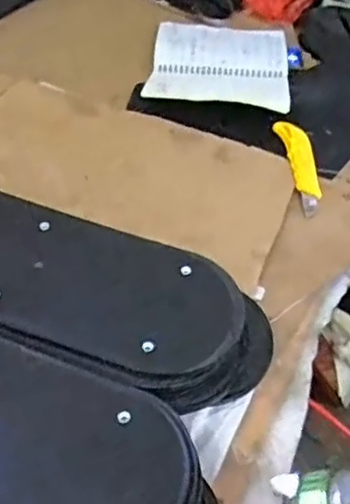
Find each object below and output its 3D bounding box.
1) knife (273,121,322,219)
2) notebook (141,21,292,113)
[{"bbox_3d":[0.168,-0.113,0.886,0.034,0.024,0.160,-4,59,-10],"label":"knife"},{"bbox_3d":[0.071,-0.292,1.044,0.207,0.029,0.261,7,44,2],"label":"notebook"}]

